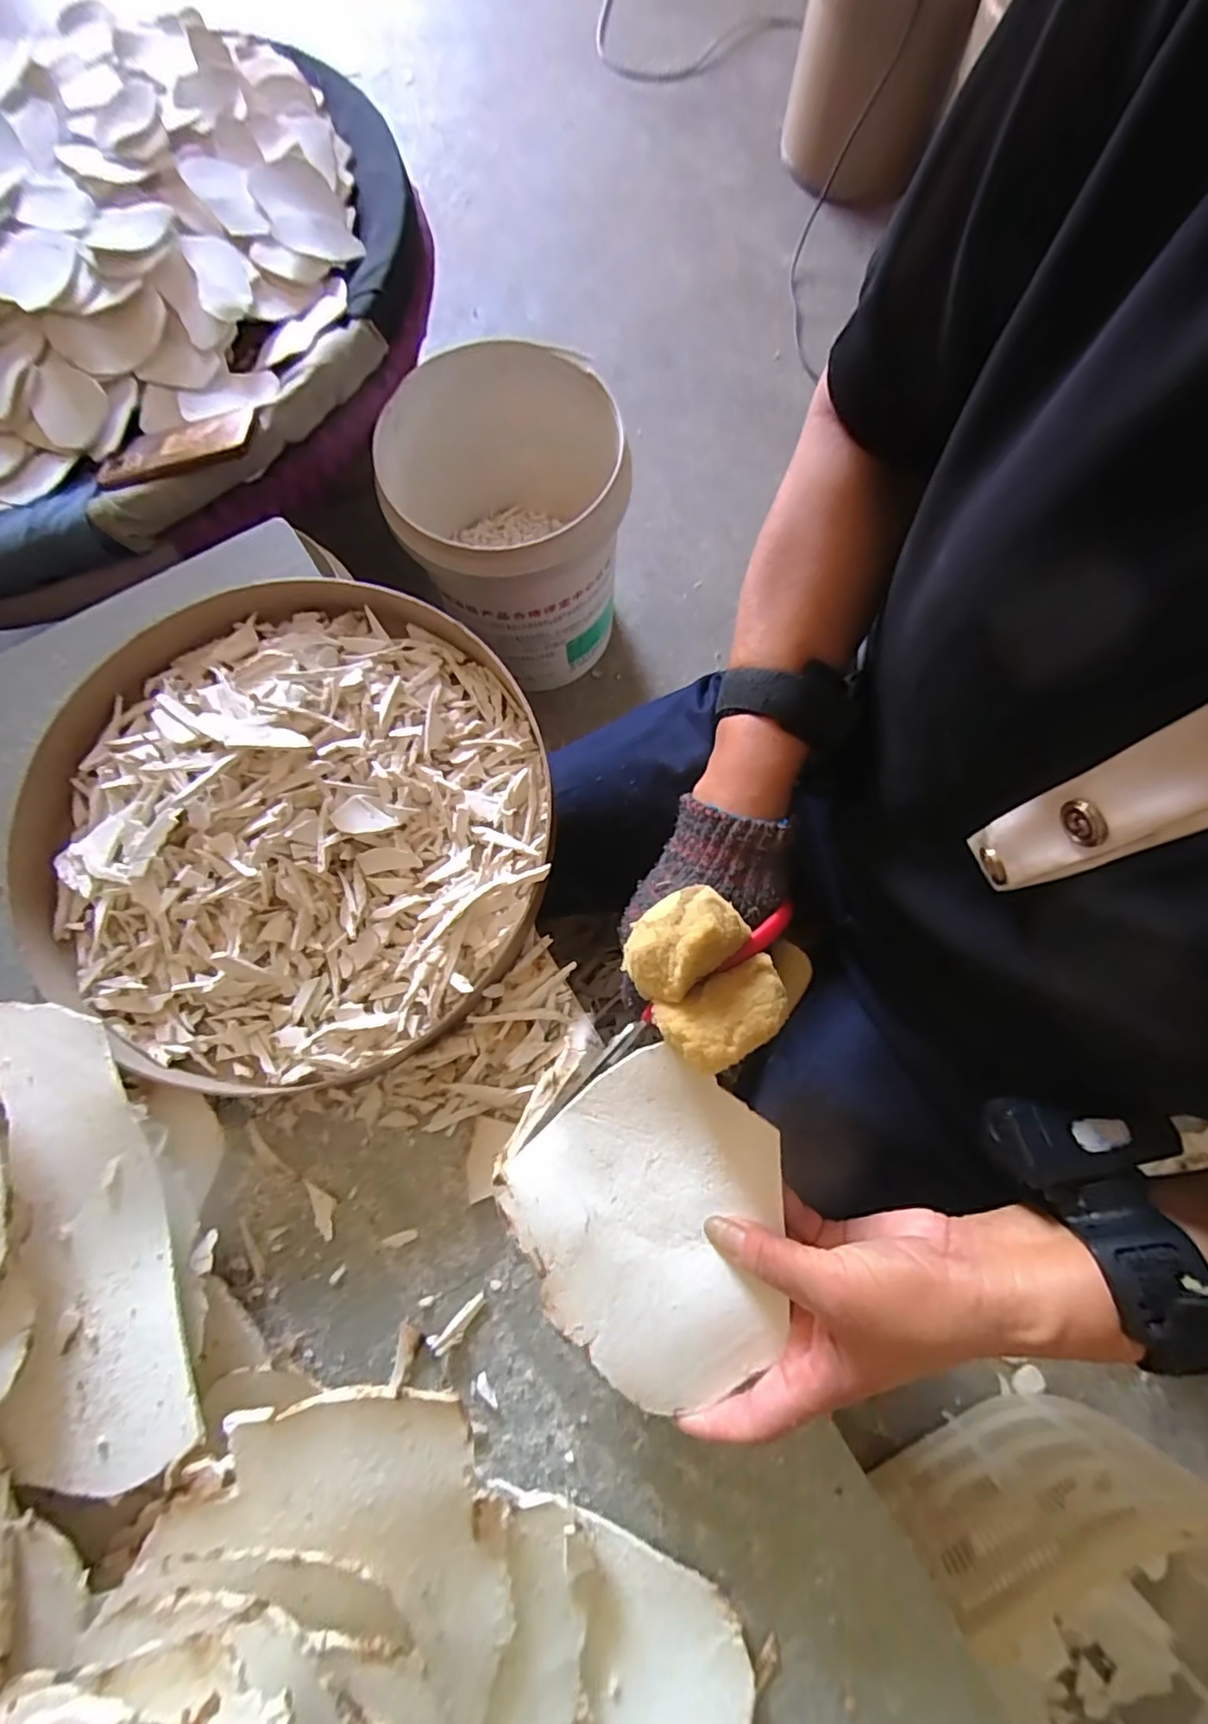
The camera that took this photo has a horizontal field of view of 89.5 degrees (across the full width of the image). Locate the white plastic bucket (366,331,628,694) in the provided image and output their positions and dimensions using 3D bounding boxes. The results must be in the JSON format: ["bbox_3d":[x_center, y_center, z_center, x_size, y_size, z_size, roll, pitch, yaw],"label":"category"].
[{"bbox_3d":[-0.108,-0.432,0.831,0.297,0.326,0.270,0,78,1],"label":"white plastic bucket"}]

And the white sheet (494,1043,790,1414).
[{"bbox_3d":[0.030,0.173,0.293,0.128,0.008,0.140,-43,83,-6],"label":"white sheet"}]

